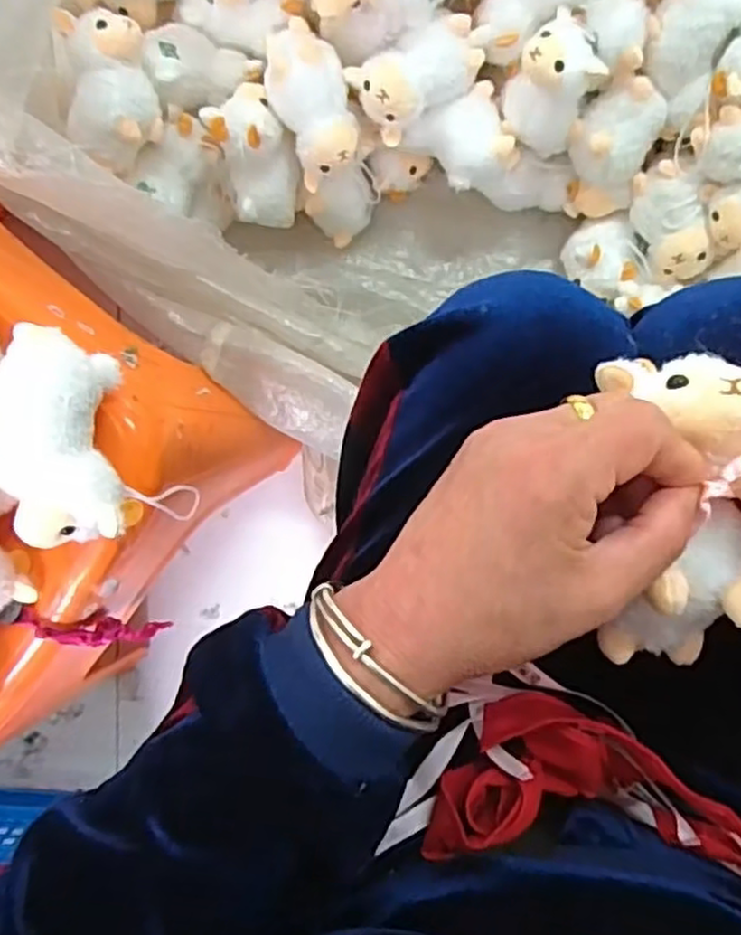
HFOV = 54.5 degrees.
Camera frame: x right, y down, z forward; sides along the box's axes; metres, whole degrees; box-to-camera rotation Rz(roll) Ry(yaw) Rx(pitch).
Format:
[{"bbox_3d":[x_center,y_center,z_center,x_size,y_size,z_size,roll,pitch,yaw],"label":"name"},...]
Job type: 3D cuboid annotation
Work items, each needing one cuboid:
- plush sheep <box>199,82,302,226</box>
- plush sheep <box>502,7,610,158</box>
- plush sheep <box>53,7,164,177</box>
[{"bbox_3d":[-0.103,-0.274,0.655,0.069,0.043,0.122,10,137,25],"label":"plush sheep"},{"bbox_3d":[0.156,-0.326,0.615,0.070,0.081,0.088,28,96,1],"label":"plush sheep"},{"bbox_3d":[-0.216,-0.309,0.596,0.071,0.058,0.108,0,95,3],"label":"plush sheep"}]

